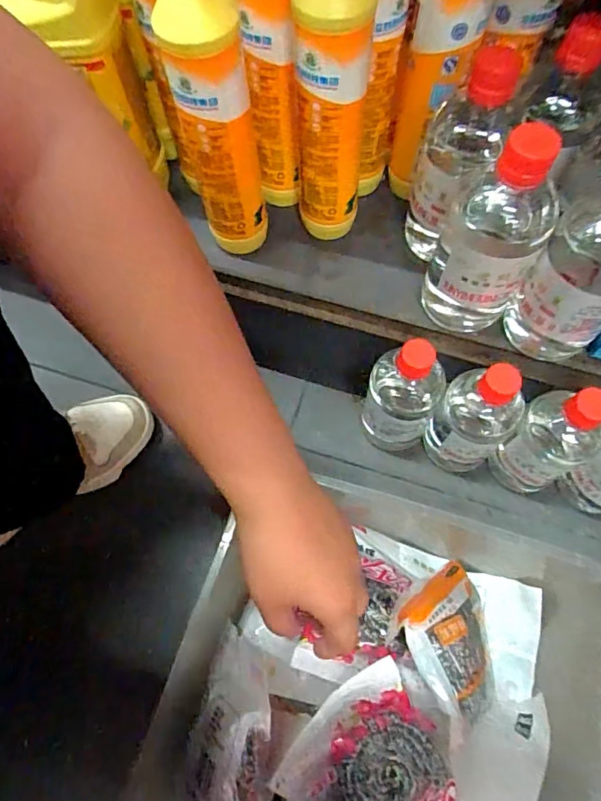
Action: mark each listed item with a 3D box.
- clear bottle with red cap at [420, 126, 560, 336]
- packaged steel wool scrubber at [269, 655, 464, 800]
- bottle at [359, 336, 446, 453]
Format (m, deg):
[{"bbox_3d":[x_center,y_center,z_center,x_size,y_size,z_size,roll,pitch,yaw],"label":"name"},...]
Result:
[{"bbox_3d":[0.138,-0.118,0.362,0.069,0.167,0.072,28,71,13],"label":"clear bottle with red cap"},{"bbox_3d":[0.062,0.272,0.337,0.118,0.034,0.138,-34,70,-11],"label":"packaged steel wool scrubber"},{"bbox_3d":[0.099,0.000,0.493,0.064,0.171,0.056,12,68,7],"label":"bottle"}]

